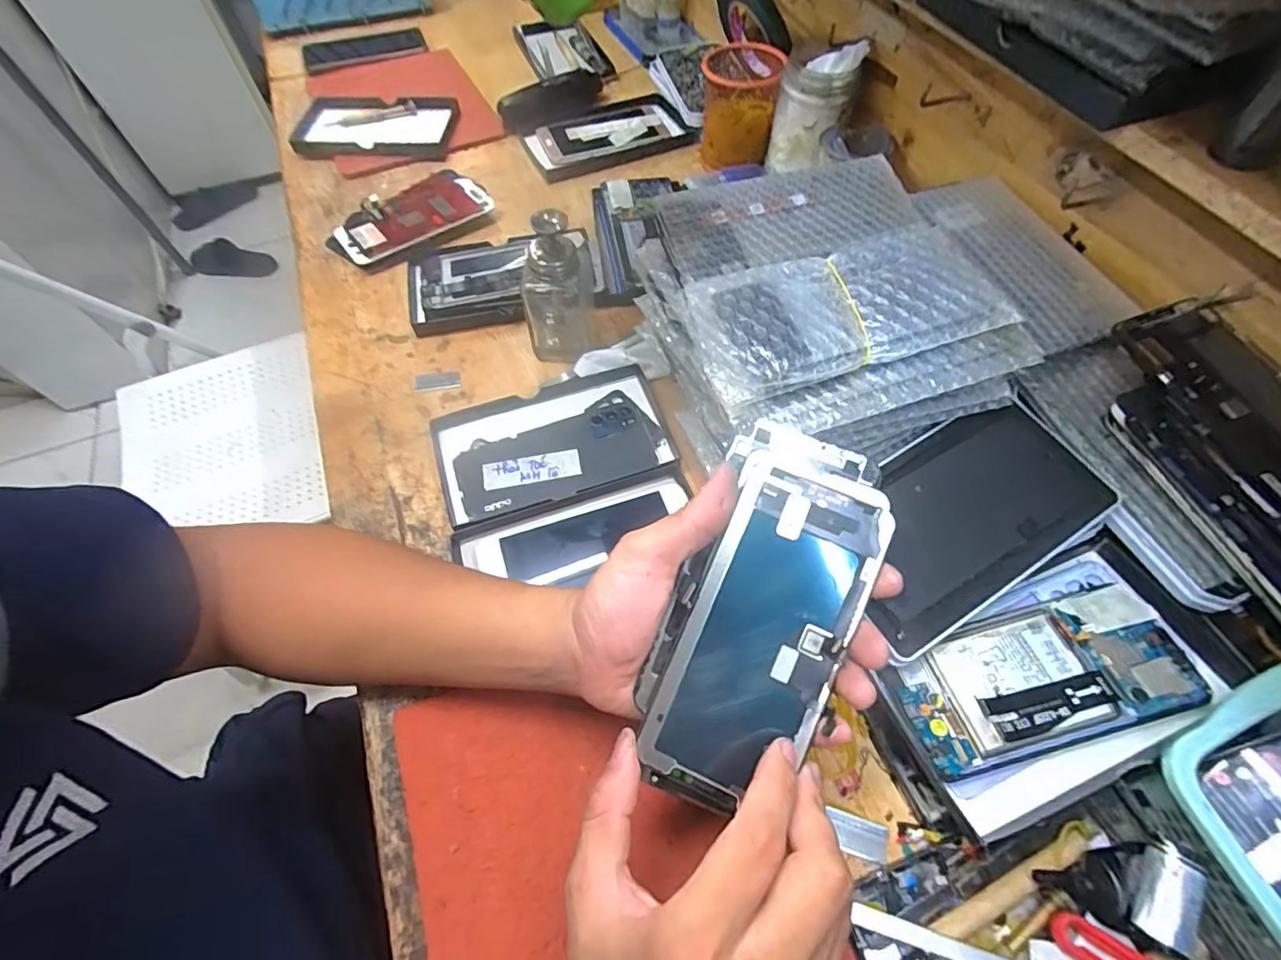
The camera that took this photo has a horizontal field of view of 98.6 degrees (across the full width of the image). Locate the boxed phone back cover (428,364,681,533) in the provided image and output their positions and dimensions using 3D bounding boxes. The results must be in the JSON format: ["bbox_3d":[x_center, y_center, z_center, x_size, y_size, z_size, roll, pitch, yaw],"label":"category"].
[{"bbox_3d":[-0.069,-0.028,0.449,0.183,0.018,0.112,-16,61,-8],"label":"boxed phone back cover"}]

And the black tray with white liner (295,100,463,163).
[{"bbox_3d":[-0.318,-0.431,0.671,0.175,0.025,0.103,5,60,4],"label":"black tray with white liner"}]

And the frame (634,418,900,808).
[{"bbox_3d":[0.057,0.064,0.263,0.079,0.015,0.176,24,86,14],"label":"frame"}]

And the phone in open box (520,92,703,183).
[{"bbox_3d":[-0.040,-0.426,0.677,0.196,0.021,0.117,-19,61,-10],"label":"phone in open box"}]

